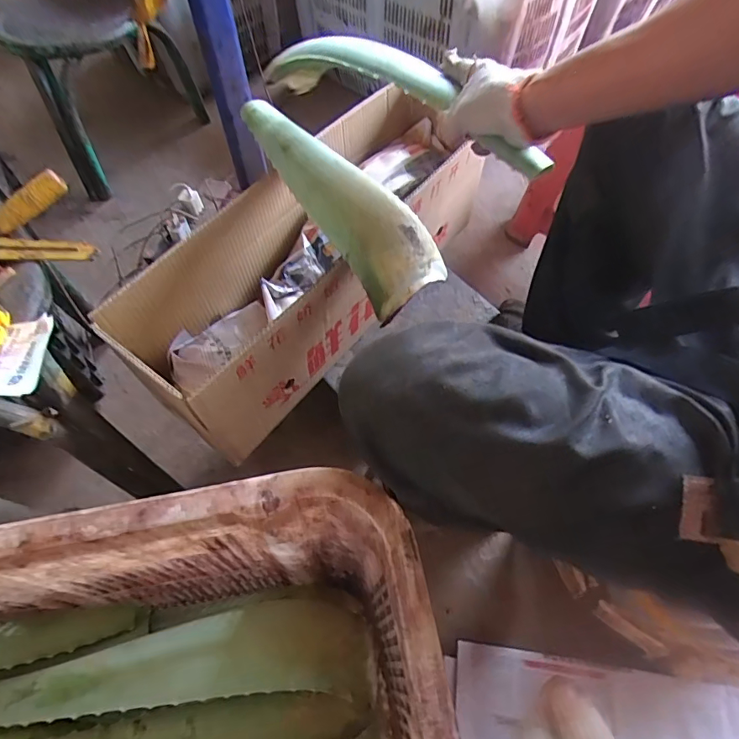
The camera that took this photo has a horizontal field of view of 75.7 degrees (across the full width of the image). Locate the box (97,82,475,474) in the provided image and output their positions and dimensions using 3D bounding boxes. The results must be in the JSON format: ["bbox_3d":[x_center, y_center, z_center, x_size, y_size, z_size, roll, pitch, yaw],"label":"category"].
[{"bbox_3d":[-0.051,-0.171,0.671,0.174,0.201,0.545,33,67,18],"label":"box"}]

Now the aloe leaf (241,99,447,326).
[{"bbox_3d":[-0.053,-0.229,0.588,0.108,0.065,0.368,-34,65,-16],"label":"aloe leaf"}]

